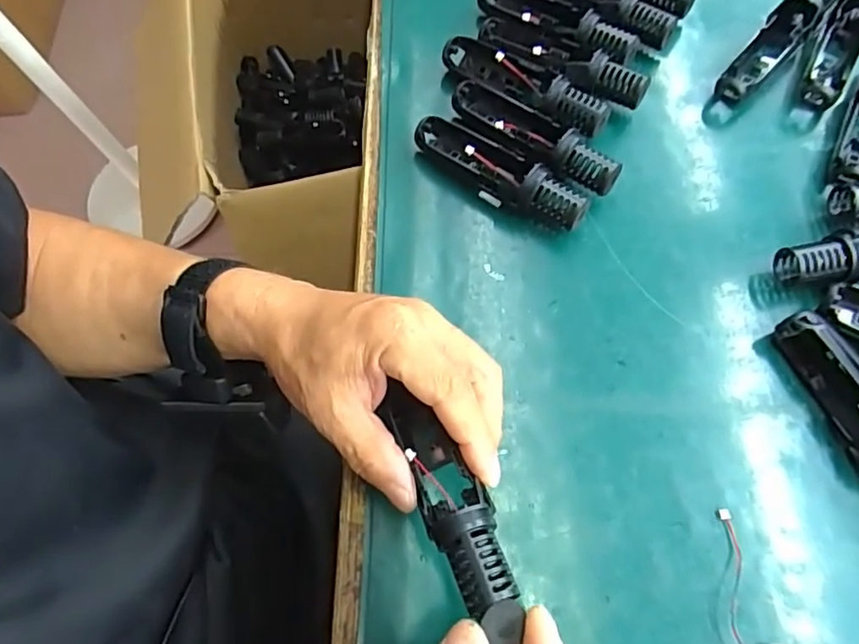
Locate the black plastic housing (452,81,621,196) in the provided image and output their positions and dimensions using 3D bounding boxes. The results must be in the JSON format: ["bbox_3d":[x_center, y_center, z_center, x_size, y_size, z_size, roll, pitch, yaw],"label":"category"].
[{"bbox_3d":[0.067,-0.120,0.382,0.122,0.033,0.034,35,73,16],"label":"black plastic housing"}]

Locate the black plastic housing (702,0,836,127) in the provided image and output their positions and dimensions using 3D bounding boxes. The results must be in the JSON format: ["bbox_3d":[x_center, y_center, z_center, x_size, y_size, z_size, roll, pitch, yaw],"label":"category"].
[{"bbox_3d":[0.239,-0.192,0.404,0.028,0.034,0.125,41,87,17],"label":"black plastic housing"}]

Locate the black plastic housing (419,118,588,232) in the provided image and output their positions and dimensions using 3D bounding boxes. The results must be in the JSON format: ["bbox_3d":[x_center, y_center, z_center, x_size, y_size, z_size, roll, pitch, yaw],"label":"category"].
[{"bbox_3d":[0.045,-0.095,0.373,0.119,0.034,0.032,40,74,17],"label":"black plastic housing"}]

